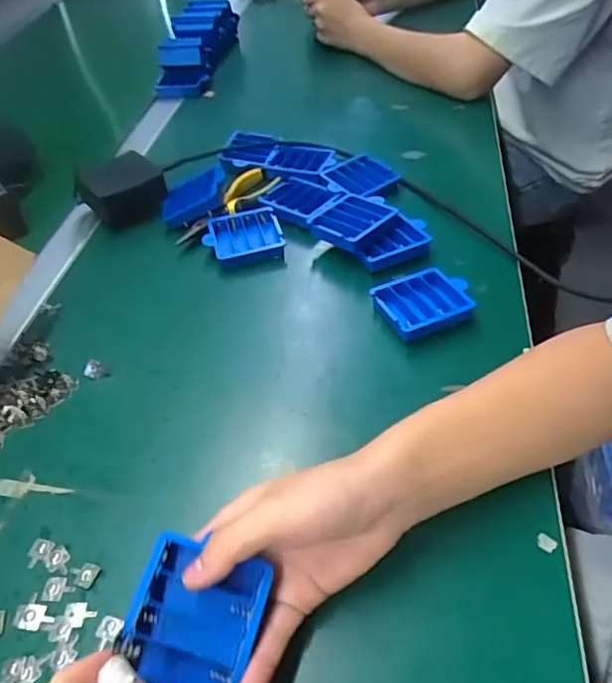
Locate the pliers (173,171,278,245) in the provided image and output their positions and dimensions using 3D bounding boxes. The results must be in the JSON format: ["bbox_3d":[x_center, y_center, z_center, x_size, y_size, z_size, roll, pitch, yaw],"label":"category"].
[{"bbox_3d":[-0.083,-0.149,0.608,0.050,0.012,0.143,21,52,21],"label":"pliers"}]

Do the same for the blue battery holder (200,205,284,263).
[{"bbox_3d":[-0.064,-0.109,0.573,0.078,0.017,0.066,-11,47,-7],"label":"blue battery holder"}]

